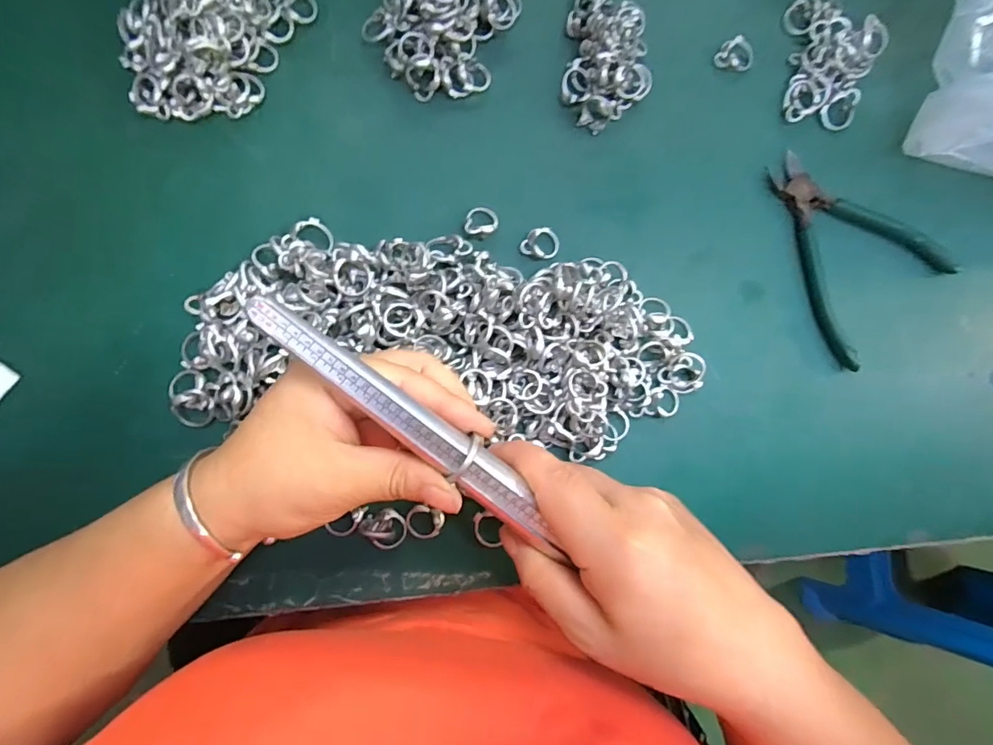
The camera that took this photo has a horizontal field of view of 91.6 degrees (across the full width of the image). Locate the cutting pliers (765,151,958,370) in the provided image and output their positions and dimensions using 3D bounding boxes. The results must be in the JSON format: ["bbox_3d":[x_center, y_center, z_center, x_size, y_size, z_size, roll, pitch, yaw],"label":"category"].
[{"bbox_3d":[0.263,-0.090,0.341,0.116,0.012,0.152,-17,88,-9],"label":"cutting pliers"}]

